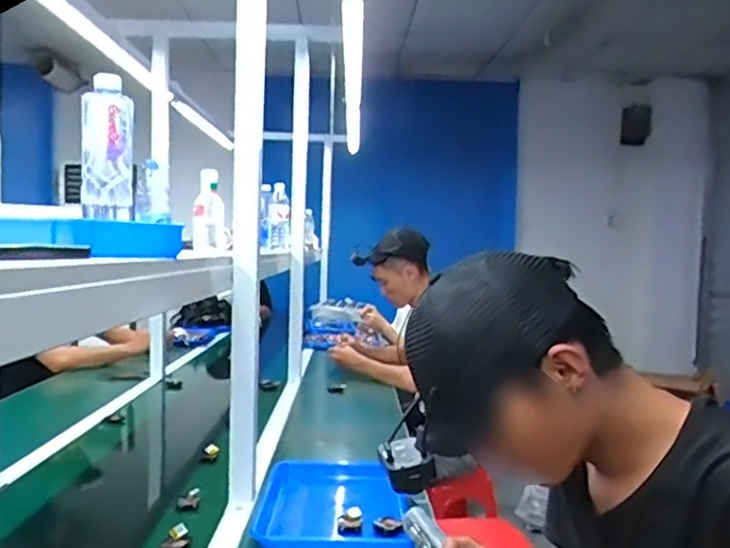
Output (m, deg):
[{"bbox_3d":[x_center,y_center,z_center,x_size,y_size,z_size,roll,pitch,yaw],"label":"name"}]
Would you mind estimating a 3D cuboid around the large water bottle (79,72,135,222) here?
[{"bbox_3d":[-0.336,-0.165,0.840,0.065,0.182,0.064,1,2,-21],"label":"large water bottle"}]

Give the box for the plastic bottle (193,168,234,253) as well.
[{"bbox_3d":[-0.387,-0.159,1.630,0.094,0.199,0.075,1,2,-16],"label":"plastic bottle"}]

